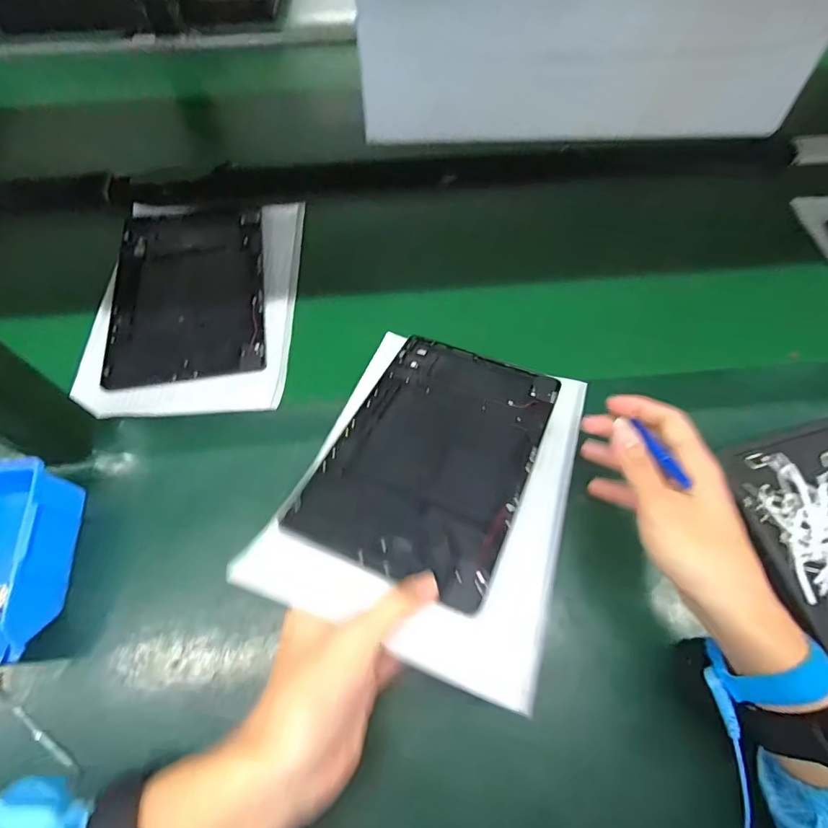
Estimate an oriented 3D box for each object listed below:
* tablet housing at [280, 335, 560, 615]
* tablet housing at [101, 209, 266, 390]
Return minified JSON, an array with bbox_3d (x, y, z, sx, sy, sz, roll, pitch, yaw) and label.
[{"bbox_3d":[0.020,0.027,0.398,0.152,0.008,0.231,20,52,15],"label":"tablet housing"},{"bbox_3d":[-0.242,-0.135,0.518,0.153,0.012,0.230,-8,64,-6],"label":"tablet housing"}]

